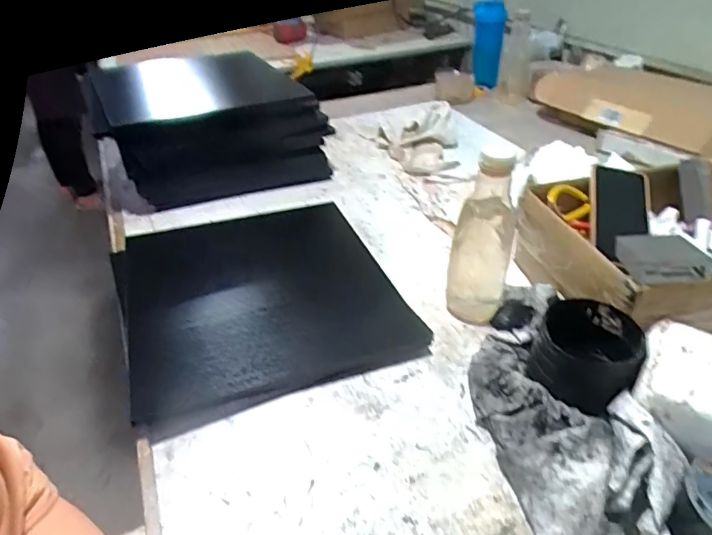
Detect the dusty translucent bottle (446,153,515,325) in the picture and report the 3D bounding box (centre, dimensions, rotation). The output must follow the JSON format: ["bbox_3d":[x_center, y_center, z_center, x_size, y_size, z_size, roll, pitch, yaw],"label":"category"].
[{"bbox_3d":[0.157,-0.031,0.648,0.072,0.229,0.059,8,37,10],"label":"dusty translucent bottle"}]

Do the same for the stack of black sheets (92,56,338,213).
[{"bbox_3d":[-0.305,-0.297,1.135,0.413,0.157,0.352,-16,39,-21],"label":"stack of black sheets"}]

